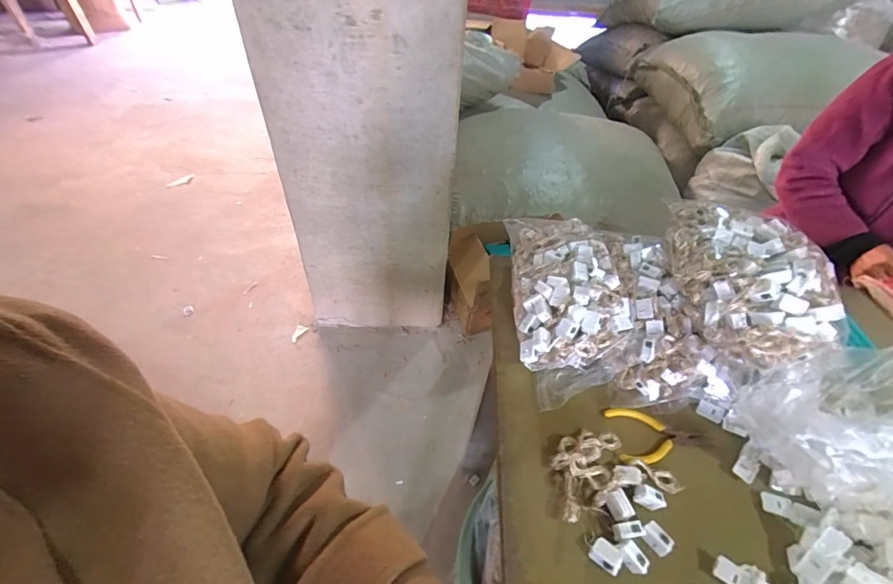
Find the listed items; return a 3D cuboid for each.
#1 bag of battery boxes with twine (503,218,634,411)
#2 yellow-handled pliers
[{"bbox_3d":[0.180,0.011,0.549,0.173,0.101,0.267,4,46,-1],"label":"bag of battery boxes with twine"},{"bbox_3d":[0.254,0.171,0.466,0.115,0.009,0.064,3,46,-2],"label":"yellow-handled pliers"}]

